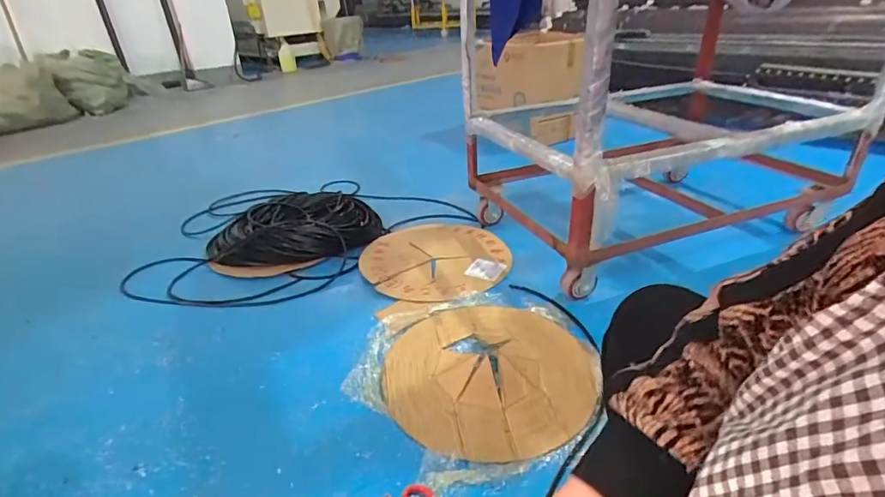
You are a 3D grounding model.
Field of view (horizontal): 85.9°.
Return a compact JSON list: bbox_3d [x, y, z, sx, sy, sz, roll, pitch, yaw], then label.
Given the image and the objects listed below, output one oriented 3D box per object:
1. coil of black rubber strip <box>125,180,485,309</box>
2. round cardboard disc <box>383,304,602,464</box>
[{"bbox_3d":[-0.552,-0.121,1.733,1.046,0.113,0.907,-26,37,-34],"label":"coil of black rubber strip"},{"bbox_3d":[0.109,0.263,1.061,0.455,0.021,0.453,-3,30,1],"label":"round cardboard disc"}]

